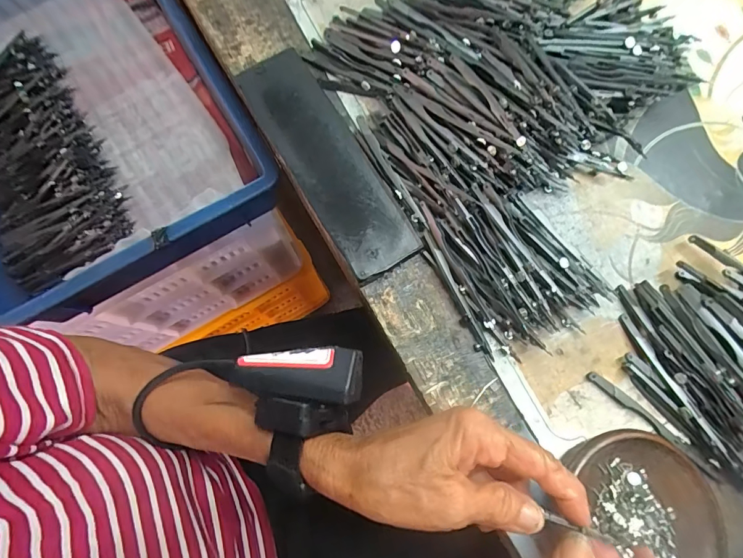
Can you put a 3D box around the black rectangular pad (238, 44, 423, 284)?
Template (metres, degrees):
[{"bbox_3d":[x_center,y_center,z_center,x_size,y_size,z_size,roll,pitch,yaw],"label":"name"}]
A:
[{"bbox_3d":[-0.039,-0.100,0.332,0.060,0.011,0.210,-29,77,-7],"label":"black rectangular pad"}]

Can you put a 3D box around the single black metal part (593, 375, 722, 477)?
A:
[{"bbox_3d":[0.201,0.102,0.285,0.107,0.004,0.010,39,79,9],"label":"single black metal part"}]

